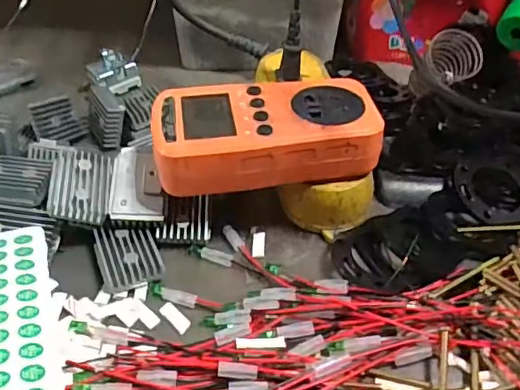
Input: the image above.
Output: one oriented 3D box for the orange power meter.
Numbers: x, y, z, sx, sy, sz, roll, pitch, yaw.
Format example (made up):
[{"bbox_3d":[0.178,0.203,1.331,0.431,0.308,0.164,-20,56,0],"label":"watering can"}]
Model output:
[{"bbox_3d":[0.003,-0.037,0.326,0.125,0.031,0.064,-7,42,-10],"label":"orange power meter"}]

